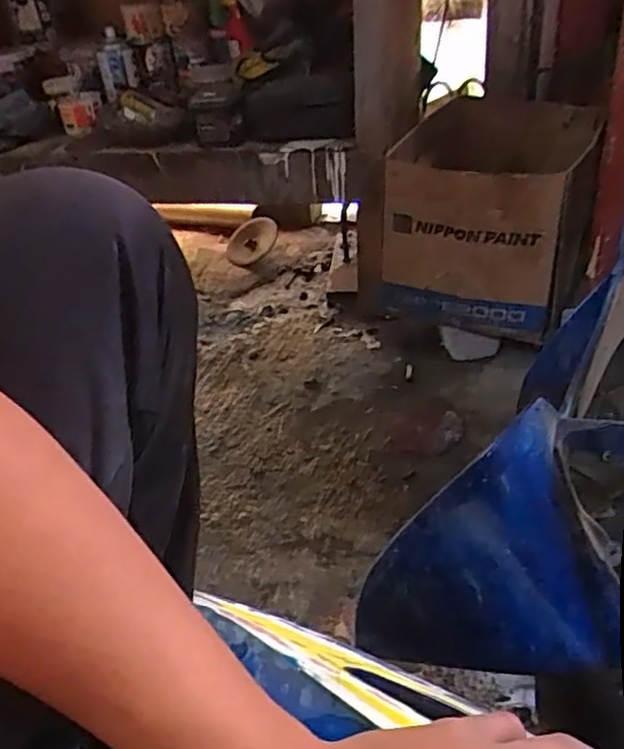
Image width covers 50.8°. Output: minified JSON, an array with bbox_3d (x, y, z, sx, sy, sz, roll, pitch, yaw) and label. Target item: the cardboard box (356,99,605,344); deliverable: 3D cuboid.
[{"bbox_3d":[0.256,-0.234,0.989,0.292,0.235,0.295,12,40,24],"label":"cardboard box"}]

